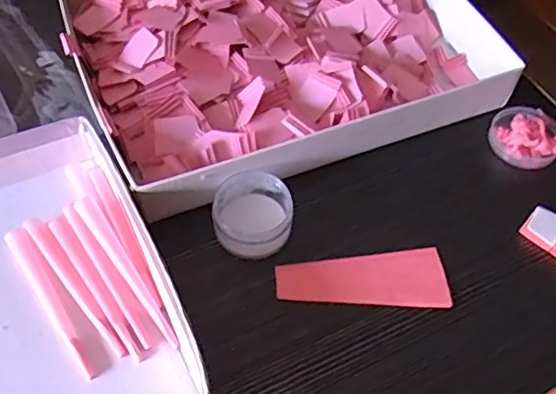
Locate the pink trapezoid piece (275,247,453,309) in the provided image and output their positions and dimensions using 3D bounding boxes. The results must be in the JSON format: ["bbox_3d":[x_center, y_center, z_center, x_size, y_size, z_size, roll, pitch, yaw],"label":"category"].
[{"bbox_3d":[0.055,0.056,0.368,0.107,0.005,0.039,-4,57,-7],"label":"pink trapezoid piece"}]

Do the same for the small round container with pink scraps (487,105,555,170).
[{"bbox_3d":[0.187,-0.047,0.430,0.048,0.022,0.049,2,56,-3],"label":"small round container with pink scraps"}]

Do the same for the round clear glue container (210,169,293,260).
[{"bbox_3d":[-0.017,0.013,0.376,0.050,0.027,0.054,2,56,-3],"label":"round clear glue container"}]

